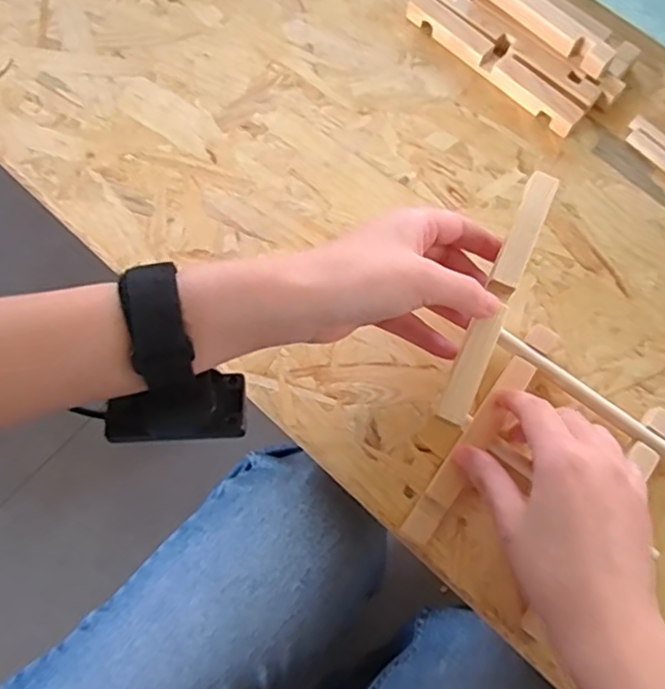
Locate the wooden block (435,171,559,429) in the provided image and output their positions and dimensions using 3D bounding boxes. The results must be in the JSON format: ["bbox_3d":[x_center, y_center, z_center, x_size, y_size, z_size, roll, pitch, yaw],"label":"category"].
[{"bbox_3d":[0.091,-0.026,0.354,0.016,0.011,0.149,23,80,6],"label":"wooden block"}]

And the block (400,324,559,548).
[{"bbox_3d":[0.088,0.050,0.377,0.017,0.015,0.150,34,76,10],"label":"block"}]

